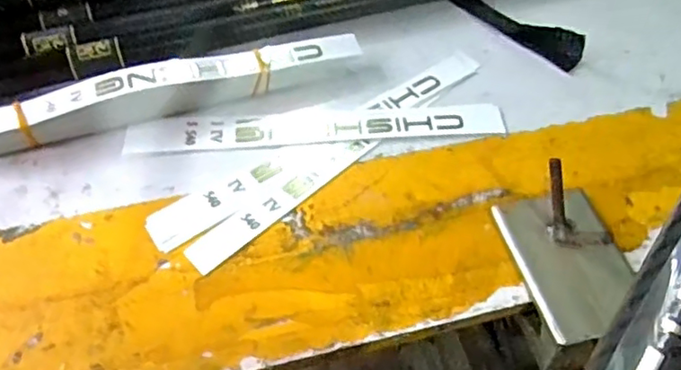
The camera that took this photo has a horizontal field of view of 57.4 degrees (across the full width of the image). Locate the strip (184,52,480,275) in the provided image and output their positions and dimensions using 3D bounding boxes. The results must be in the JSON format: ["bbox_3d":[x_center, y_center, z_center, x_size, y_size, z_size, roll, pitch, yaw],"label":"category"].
[{"bbox_3d":[0.004,-0.023,0.376,0.227,0.007,0.024,-39,63,-24],"label":"strip"}]

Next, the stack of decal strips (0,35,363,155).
[{"bbox_3d":[-0.109,-0.057,0.378,0.249,0.025,0.026,-15,56,-11],"label":"stack of decal strips"}]

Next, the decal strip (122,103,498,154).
[{"bbox_3d":[-0.013,-0.037,0.385,0.226,0.004,0.035,-4,51,-5],"label":"decal strip"}]

